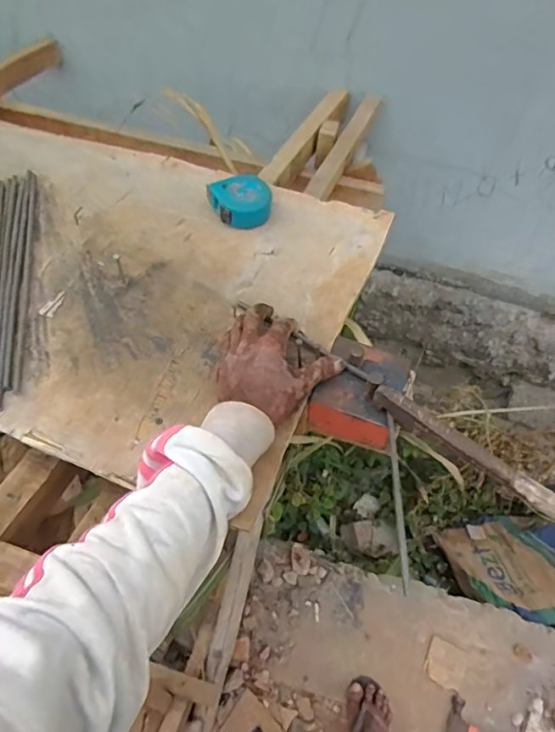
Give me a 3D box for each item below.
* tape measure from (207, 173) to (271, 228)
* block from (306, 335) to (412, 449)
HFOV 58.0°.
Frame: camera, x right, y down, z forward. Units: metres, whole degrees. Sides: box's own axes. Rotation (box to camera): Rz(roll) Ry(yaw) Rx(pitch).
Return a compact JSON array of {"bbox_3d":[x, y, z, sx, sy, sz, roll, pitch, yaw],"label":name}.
[{"bbox_3d":[-0.051,-0.233,0.713,0.079,0.040,0.070,-17,56,-15],"label":"tape measure"},{"bbox_3d":[0.093,0.024,0.560,0.088,0.068,0.101,19,55,11],"label":"block"}]

